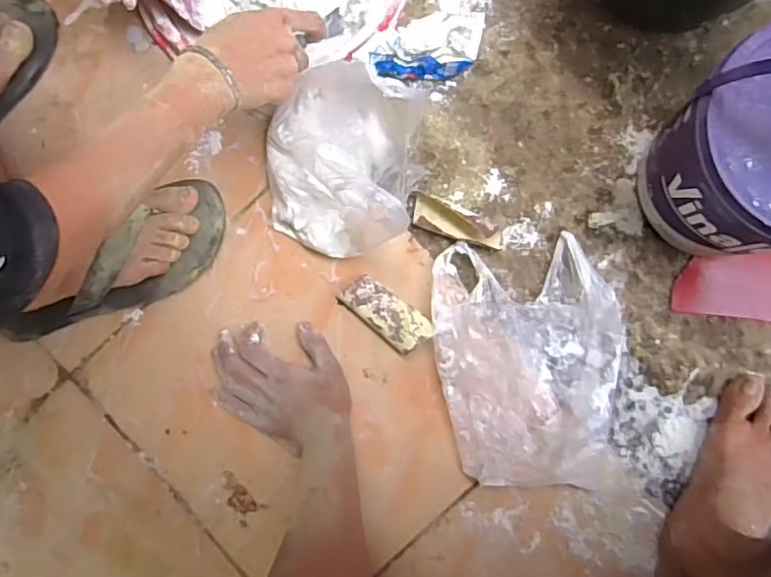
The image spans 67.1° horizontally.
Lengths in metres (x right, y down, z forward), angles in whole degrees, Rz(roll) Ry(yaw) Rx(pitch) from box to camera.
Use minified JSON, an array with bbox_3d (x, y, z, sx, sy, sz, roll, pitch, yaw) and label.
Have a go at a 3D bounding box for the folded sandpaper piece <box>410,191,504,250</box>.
[{"bbox_3d":[0.076,-0.072,0.625,0.107,0.028,0.037,18,89,4],"label":"folded sandpaper piece"}]

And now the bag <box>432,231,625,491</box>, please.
[{"bbox_3d":[0.154,0.081,0.613,0.188,0.048,0.256,-7,88,3],"label":"bag"}]

